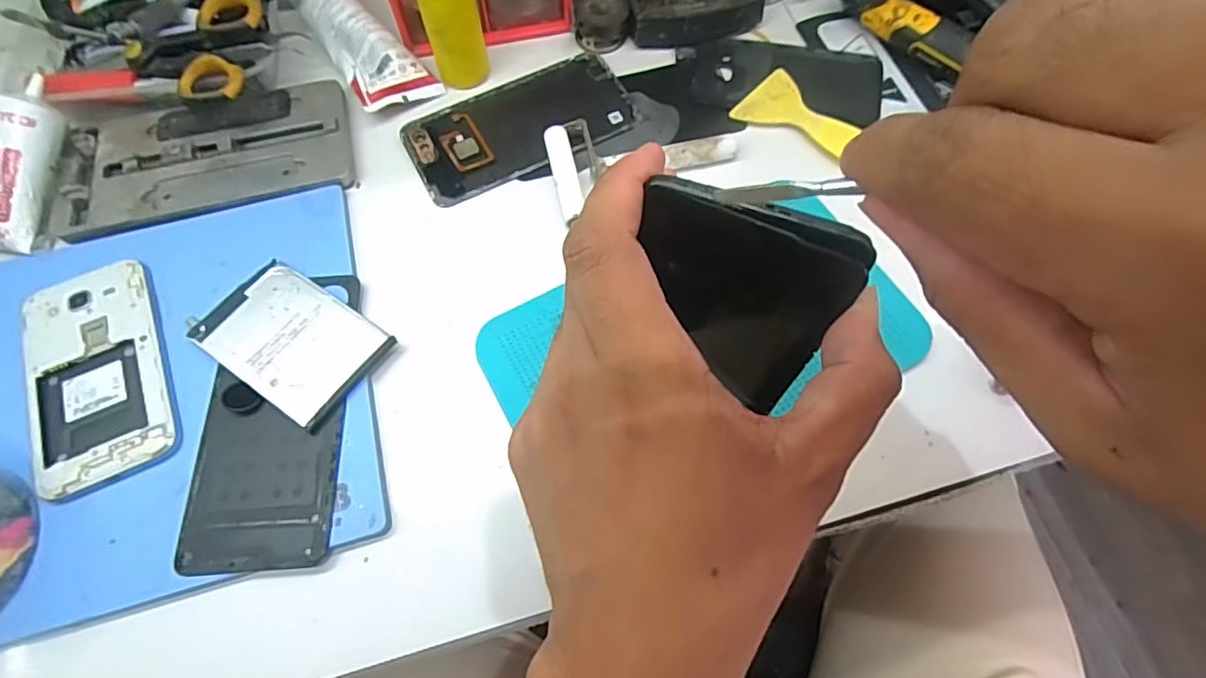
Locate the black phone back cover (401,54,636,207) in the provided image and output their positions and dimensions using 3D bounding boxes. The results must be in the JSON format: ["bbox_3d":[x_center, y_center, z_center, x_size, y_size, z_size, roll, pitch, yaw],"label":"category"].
[{"bbox_3d":[-0.056,-0.147,0.407,0.150,0.011,0.073,-26,68,-10],"label":"black phone back cover"}]

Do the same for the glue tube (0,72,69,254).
[{"bbox_3d":[-0.357,-0.107,0.364,0.043,0.035,0.106,16,89,8],"label":"glue tube"}]

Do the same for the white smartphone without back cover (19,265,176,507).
[{"bbox_3d":[-0.275,0.017,0.326,0.065,0.010,0.130,-24,67,-10],"label":"white smartphone without back cover"}]

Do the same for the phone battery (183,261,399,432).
[{"bbox_3d":[-0.171,0.000,0.329,0.096,0.007,0.063,32,70,14],"label":"phone battery"}]

